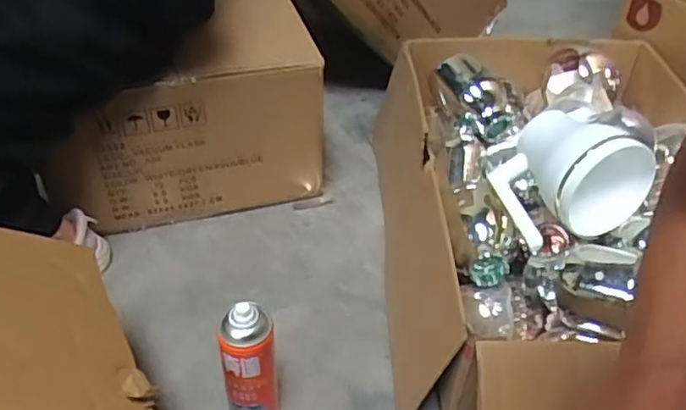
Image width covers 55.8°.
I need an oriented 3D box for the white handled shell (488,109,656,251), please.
[{"bbox_3d":[0.292,-0.047,0.854,0.155,0.128,0.159,-8,41,-11],"label":"white handled shell"}]

